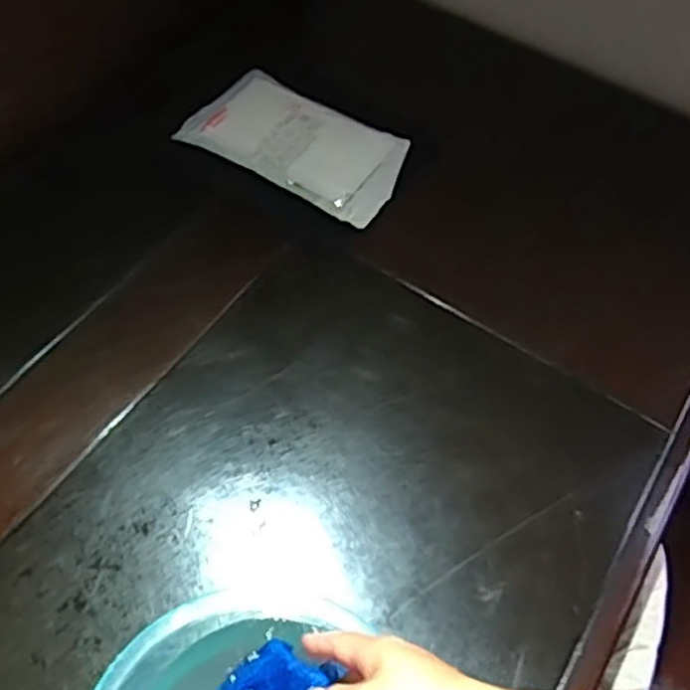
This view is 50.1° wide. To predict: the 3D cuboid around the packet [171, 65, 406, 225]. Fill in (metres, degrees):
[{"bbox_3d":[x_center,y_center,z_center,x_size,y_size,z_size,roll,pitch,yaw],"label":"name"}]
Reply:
[{"bbox_3d":[-0.048,-0.207,0.753,0.221,0.012,0.127,28,59,14],"label":"packet"}]

